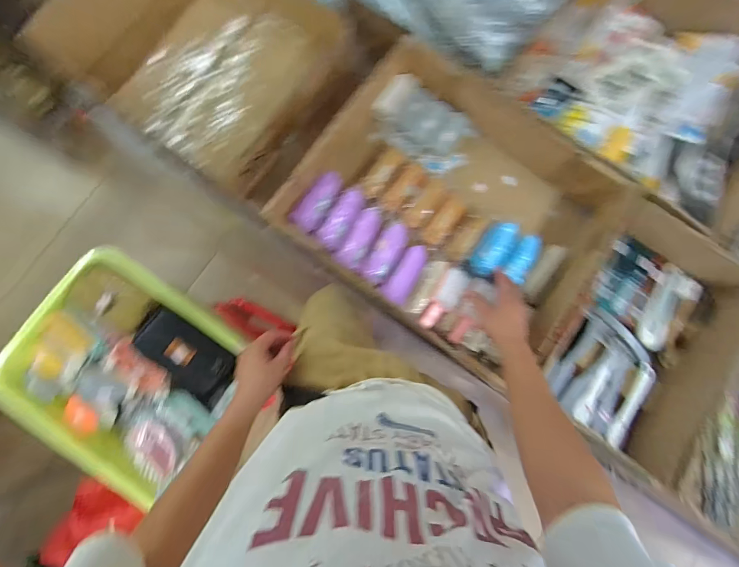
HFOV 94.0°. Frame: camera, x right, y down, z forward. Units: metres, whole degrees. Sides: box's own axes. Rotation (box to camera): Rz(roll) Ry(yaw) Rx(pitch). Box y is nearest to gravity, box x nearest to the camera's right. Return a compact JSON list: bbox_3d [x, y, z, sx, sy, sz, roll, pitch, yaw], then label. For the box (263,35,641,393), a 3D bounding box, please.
[{"bbox_3d":[0.174,-0.163,0.748,0.576,0.169,0.504,37,84,2],"label":"box"}]

